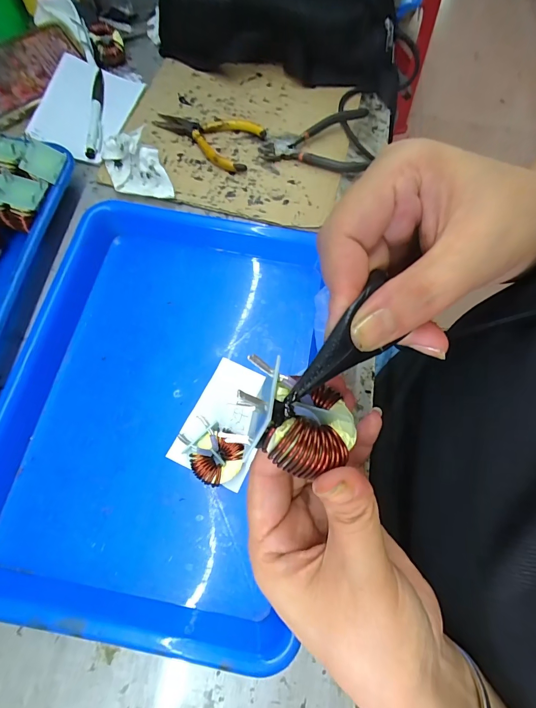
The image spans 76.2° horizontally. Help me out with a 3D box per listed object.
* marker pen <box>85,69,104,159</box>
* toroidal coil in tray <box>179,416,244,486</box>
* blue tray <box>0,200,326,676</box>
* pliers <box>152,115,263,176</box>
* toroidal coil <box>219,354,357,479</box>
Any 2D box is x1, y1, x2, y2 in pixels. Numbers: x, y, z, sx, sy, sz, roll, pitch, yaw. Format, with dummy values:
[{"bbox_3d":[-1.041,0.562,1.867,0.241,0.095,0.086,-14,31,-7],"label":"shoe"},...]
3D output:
[{"bbox_3d":[-0.195,-0.276,0.388,0.015,0.007,0.126,-4,71,-3],"label":"marker pen"},{"bbox_3d":[-0.042,0.076,0.263,0.038,0.028,0.047,-39,77,-14],"label":"toroidal coil in tray"},{"bbox_3d":[-0.095,0.026,0.281,0.250,0.029,0.325,10,71,1],"label":"blue tray"},{"bbox_3d":[-0.064,-0.251,0.382,0.125,0.011,0.067,34,73,9],"label":"pliers"},{"bbox_3d":[0.011,0.024,0.130,0.045,0.024,0.037,22,72,5],"label":"toroidal coil"}]

